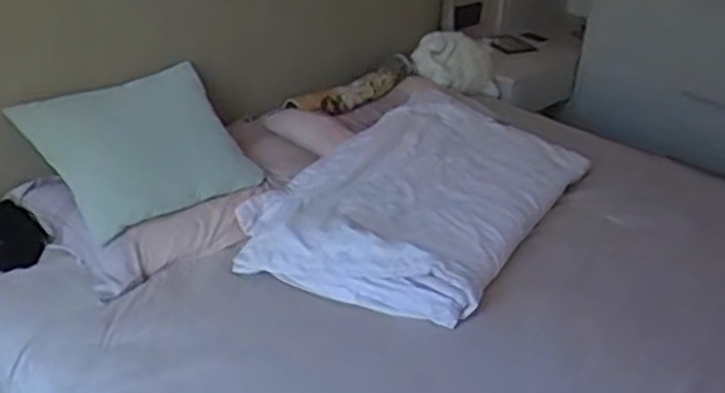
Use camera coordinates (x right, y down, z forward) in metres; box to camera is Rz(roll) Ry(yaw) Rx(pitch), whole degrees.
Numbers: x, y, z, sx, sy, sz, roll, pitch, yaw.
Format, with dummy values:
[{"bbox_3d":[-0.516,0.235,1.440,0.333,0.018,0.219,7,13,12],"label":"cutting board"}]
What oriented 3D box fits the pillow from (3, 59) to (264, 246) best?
[{"bbox_3d":[-0.478,-0.111,1.683,0.442,0.326,0.118,-26,6,-41],"label":"pillow"}]

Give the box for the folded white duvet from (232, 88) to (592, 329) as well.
[{"bbox_3d":[0.144,-0.018,1.798,0.548,0.123,0.894,19,32,27],"label":"folded white duvet"}]

